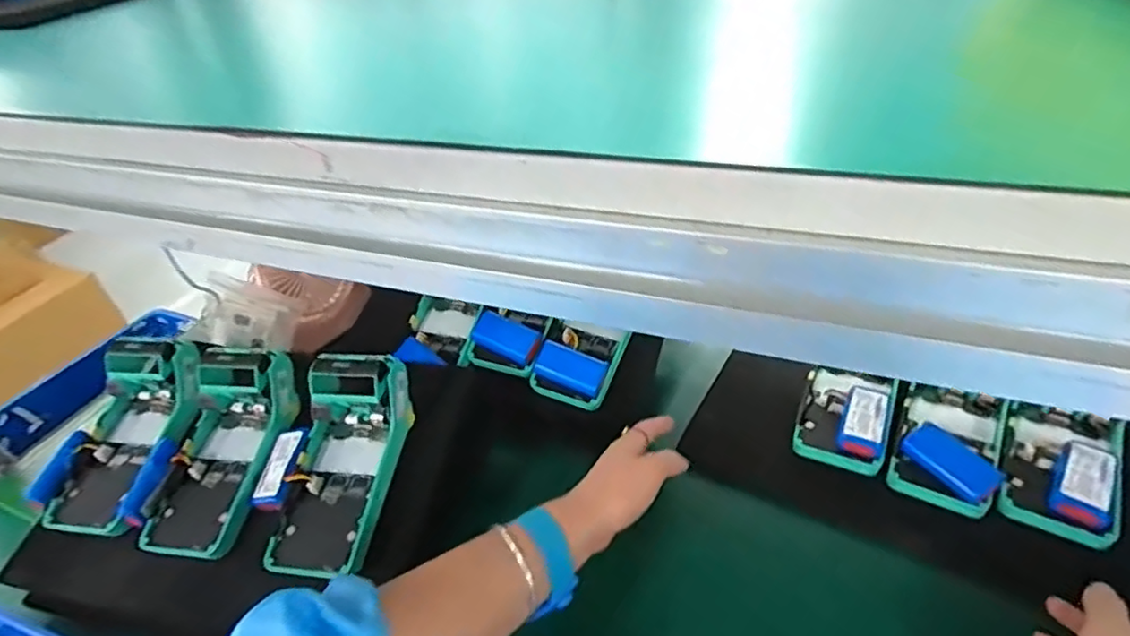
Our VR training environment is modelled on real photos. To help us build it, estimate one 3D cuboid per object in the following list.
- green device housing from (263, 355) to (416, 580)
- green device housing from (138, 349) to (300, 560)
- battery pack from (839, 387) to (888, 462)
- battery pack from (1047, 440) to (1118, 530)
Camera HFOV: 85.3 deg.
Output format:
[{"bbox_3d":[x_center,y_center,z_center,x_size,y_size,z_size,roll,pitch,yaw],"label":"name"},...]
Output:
[{"bbox_3d":[-0.176,0.116,0.491,0.073,0.053,0.166,4,69,14],"label":"green device housing"},{"bbox_3d":[-0.289,0.105,0.506,0.080,0.083,0.152,1,39,11],"label":"green device housing"},{"bbox_3d":[0.267,0.092,0.546,0.034,0.024,0.070,13,43,24],"label":"battery pack"},{"bbox_3d":[0.400,0.125,0.472,0.037,0.017,0.071,21,46,31],"label":"battery pack"}]

